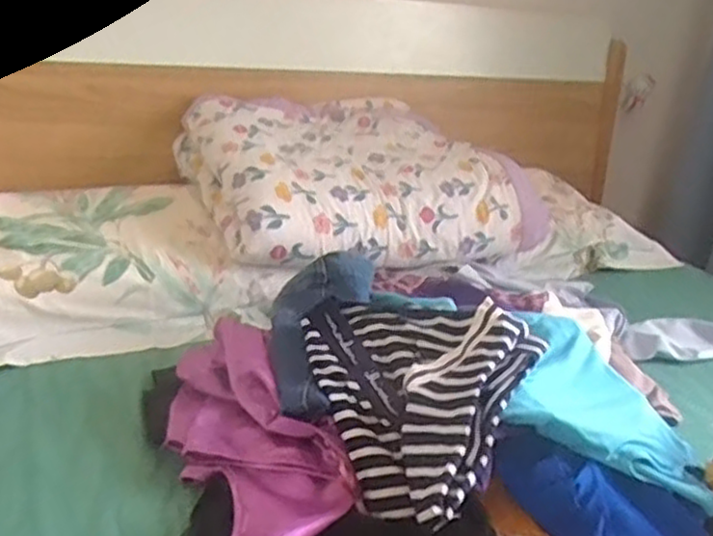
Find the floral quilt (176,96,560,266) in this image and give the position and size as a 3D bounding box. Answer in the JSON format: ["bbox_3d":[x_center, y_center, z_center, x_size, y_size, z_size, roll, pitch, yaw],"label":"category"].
[{"bbox_3d":[0.009,-0.175,1.301,0.554,0.166,0.423,-6,23,-28],"label":"floral quilt"}]

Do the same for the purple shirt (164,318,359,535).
[{"bbox_3d":[-0.106,0.161,0.751,0.130,0.084,0.316,-6,23,-29],"label":"purple shirt"}]

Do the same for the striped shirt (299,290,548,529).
[{"bbox_3d":[0.032,0.121,0.754,0.251,0.127,0.224,16,23,26],"label":"striped shirt"}]

